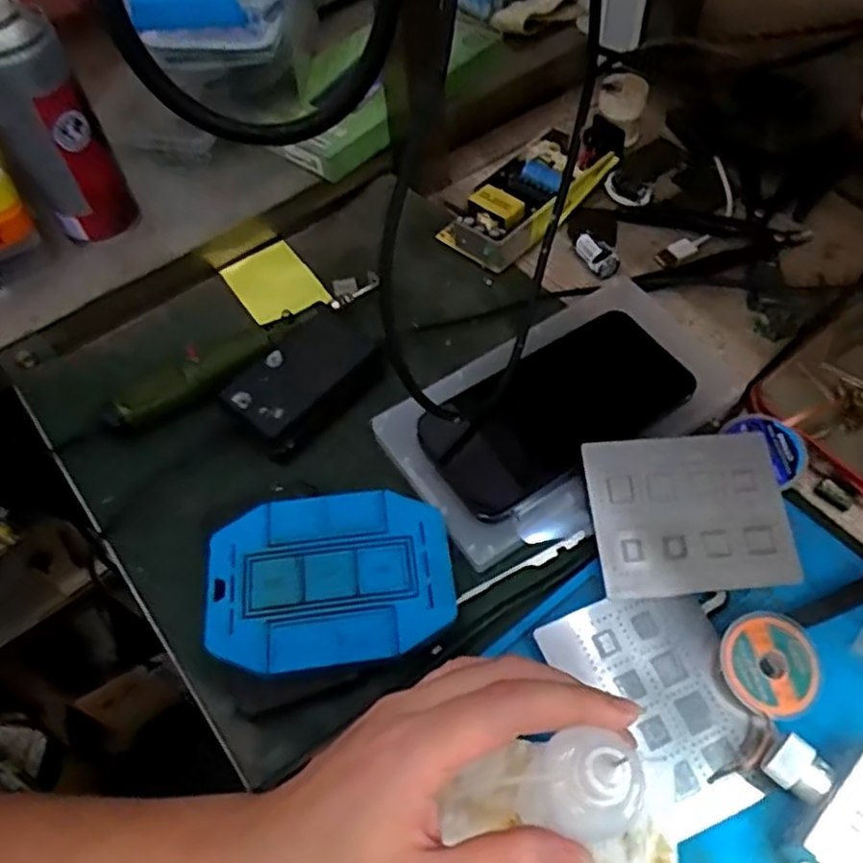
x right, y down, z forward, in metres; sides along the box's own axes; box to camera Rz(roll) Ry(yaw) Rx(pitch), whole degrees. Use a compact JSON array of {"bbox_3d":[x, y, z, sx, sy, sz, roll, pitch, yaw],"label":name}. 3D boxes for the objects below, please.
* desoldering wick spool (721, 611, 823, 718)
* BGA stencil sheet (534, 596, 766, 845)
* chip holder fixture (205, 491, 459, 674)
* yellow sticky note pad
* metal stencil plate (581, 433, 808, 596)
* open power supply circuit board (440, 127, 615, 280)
[{"bbox_3d":[0.152,0.104,0.324,0.041,0.013,0.044,-2,56,3],"label":"desoldering wick spool"},{"bbox_3d":[0.105,0.120,0.322,0.076,0.004,0.098,-19,62,-15],"label":"BGA stencil sheet"},{"bbox_3d":[-0.048,0.073,0.351,0.115,0.020,0.085,-8,56,-1],"label":"chip holder fixture"},{"bbox_3d":[-0.104,-0.098,0.477,0.052,0.007,0.087,-27,46,-17],"label":"yellow sticky note pad"},{"bbox_3d":[0.130,0.041,0.362,0.098,0.005,0.079,-5,68,-3],"label":"metal stencil plate"},{"bbox_3d":[0.068,-0.164,0.501,0.059,0.023,0.135,34,65,23],"label":"open power supply circuit board"}]

